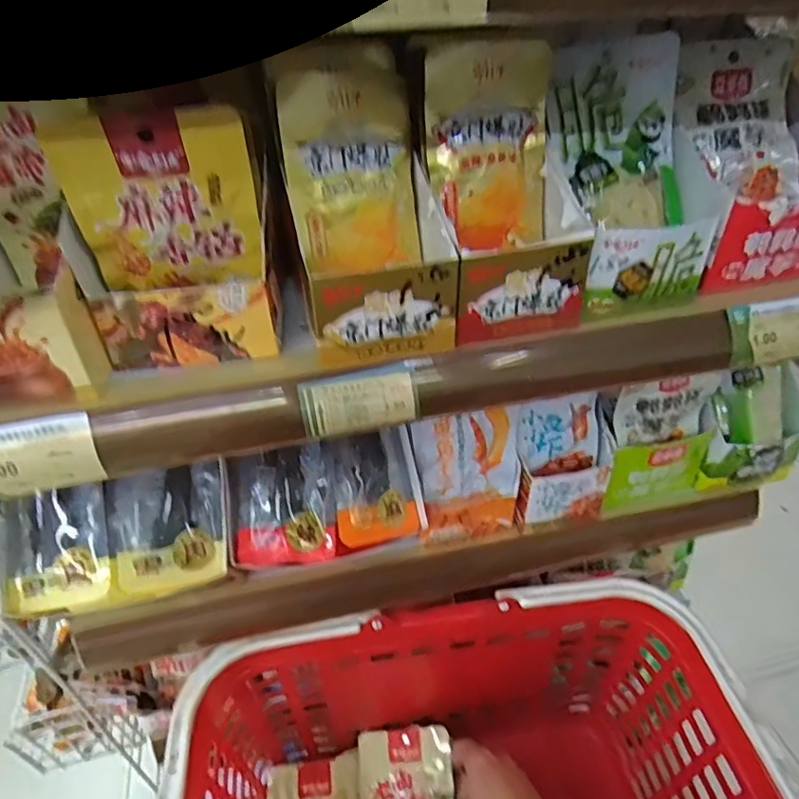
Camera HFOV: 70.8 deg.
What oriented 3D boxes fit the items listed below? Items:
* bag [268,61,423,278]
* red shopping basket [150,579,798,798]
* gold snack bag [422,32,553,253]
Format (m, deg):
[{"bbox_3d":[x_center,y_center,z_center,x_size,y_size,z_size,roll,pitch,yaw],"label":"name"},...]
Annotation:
[{"bbox_3d":[-0.029,-0.137,0.334,0.079,0.118,0.020,-19,25,-19],"label":"bag"},{"bbox_3d":[0.054,0.362,0.467,0.431,0.253,0.312,-5,40,-6],"label":"red shopping basket"},{"bbox_3d":[0.056,-0.150,0.341,0.078,0.111,0.030,-14,42,-15],"label":"gold snack bag"}]

